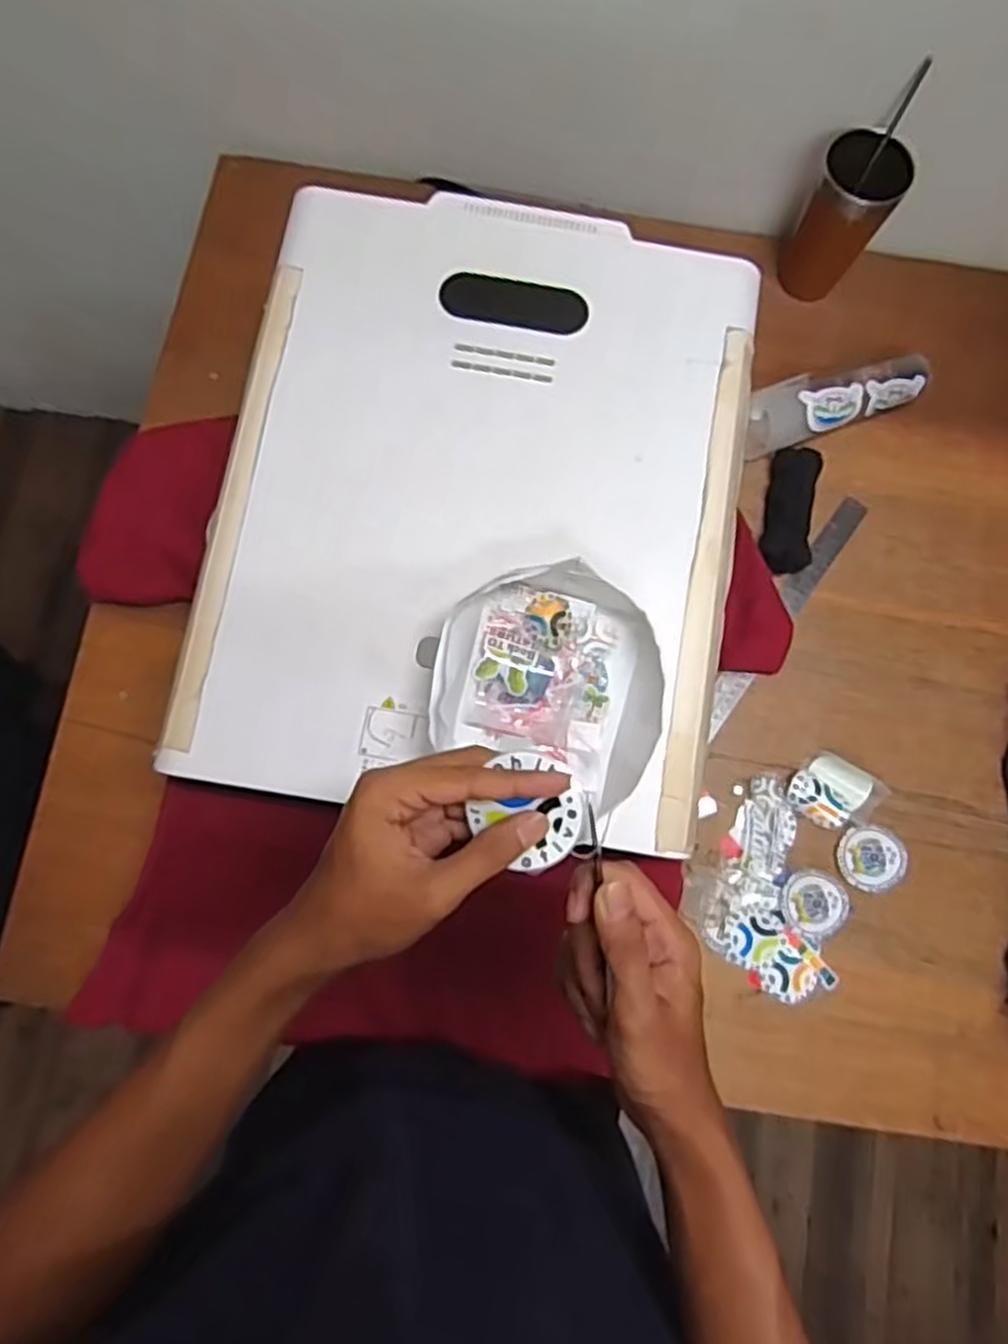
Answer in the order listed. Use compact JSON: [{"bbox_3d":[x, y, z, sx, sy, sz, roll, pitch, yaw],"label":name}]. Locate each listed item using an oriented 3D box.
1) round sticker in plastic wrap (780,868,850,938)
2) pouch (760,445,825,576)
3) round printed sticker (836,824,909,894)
[{"bbox_3d":[0.286,0.213,0.714,0.062,0.009,0.057,0,78,-2],"label":"round sticker in plastic wrap"},{"bbox_3d":[0.290,-0.162,0.782,0.047,0.034,0.128,13,78,1],"label":"pouch"},{"bbox_3d":[0.343,0.173,0.721,0.061,0.009,0.060,0,78,-2],"label":"round printed sticker"}]

